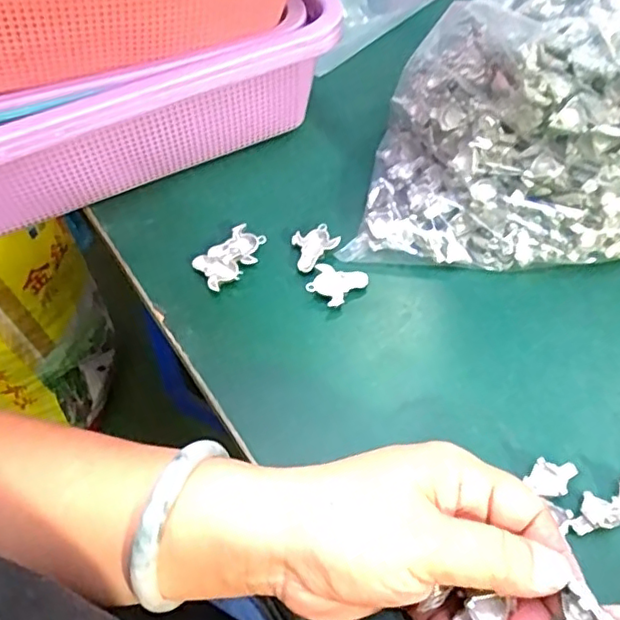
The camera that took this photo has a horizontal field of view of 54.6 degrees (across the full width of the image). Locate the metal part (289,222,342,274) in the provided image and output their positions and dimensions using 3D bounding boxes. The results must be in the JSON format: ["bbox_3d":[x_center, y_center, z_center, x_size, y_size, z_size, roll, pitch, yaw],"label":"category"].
[{"bbox_3d":[0.004,-0.039,0.376,0.030,0.006,0.030,-2,53,3],"label":"metal part"}]

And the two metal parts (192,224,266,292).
[{"bbox_3d":[-0.049,-0.032,0.375,0.046,0.010,0.030,-38,59,-21],"label":"two metal parts"}]

